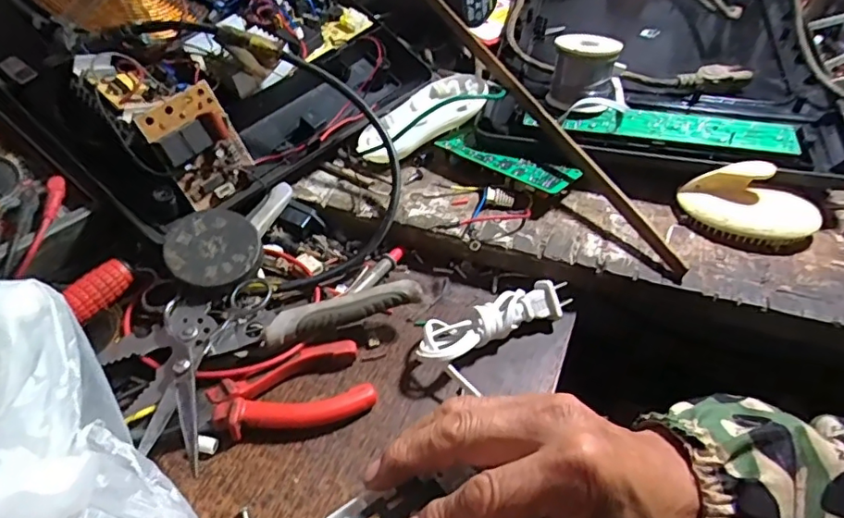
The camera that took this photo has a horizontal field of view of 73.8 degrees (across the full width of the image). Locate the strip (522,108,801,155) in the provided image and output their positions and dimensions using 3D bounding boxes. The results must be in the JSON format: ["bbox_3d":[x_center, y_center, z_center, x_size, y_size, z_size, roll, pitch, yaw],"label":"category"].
[{"bbox_3d":[0.193,-0.112,0.458,0.205,0.013,0.054,9,43,9],"label":"strip"}]

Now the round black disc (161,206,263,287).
[{"bbox_3d":[-0.133,-0.008,0.358,0.056,0.004,0.055,6,59,-9],"label":"round black disc"}]

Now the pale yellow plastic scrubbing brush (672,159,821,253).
[{"bbox_3d":[0.234,-0.041,0.401,0.092,0.038,0.062,25,48,24],"label":"pale yellow plastic scrubbing brush"}]

